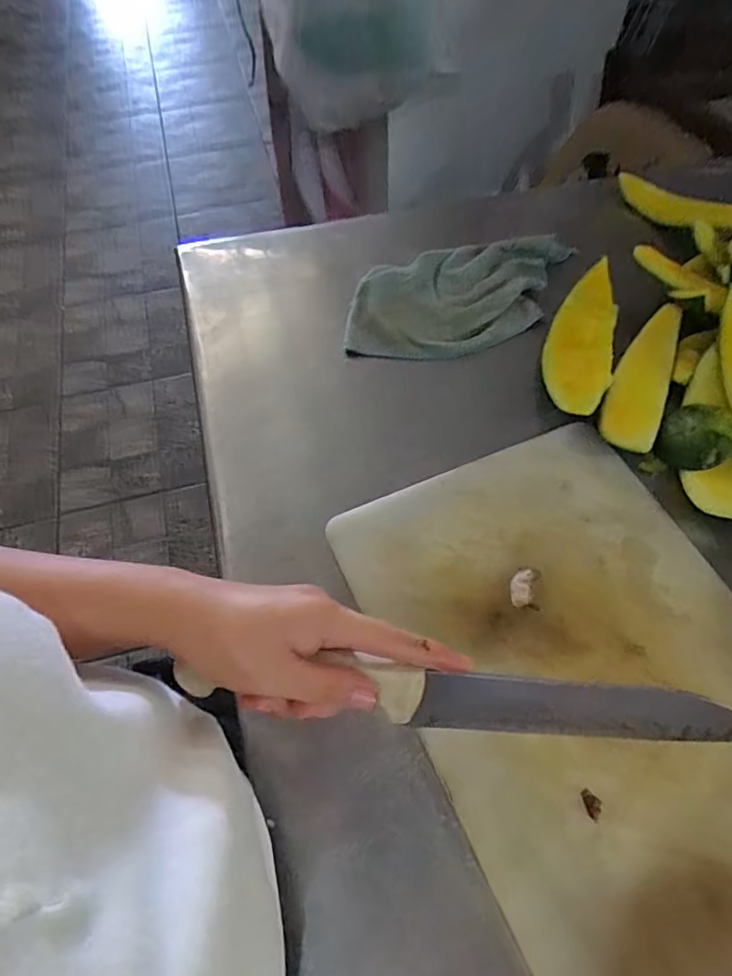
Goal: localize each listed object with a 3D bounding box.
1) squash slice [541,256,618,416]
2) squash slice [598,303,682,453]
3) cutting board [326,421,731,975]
[{"bbox_3d":[0.194,-0.131,0.505,0.059,0.032,0.156,17,63,10],"label":"squash slice"},{"bbox_3d":[0.245,-0.101,0.500,0.047,0.015,0.156,21,62,13],"label":"squash slice"},{"bbox_3d":[0.162,0.134,0.363,0.246,0.013,0.390,-23,64,-11],"label":"cutting board"}]

